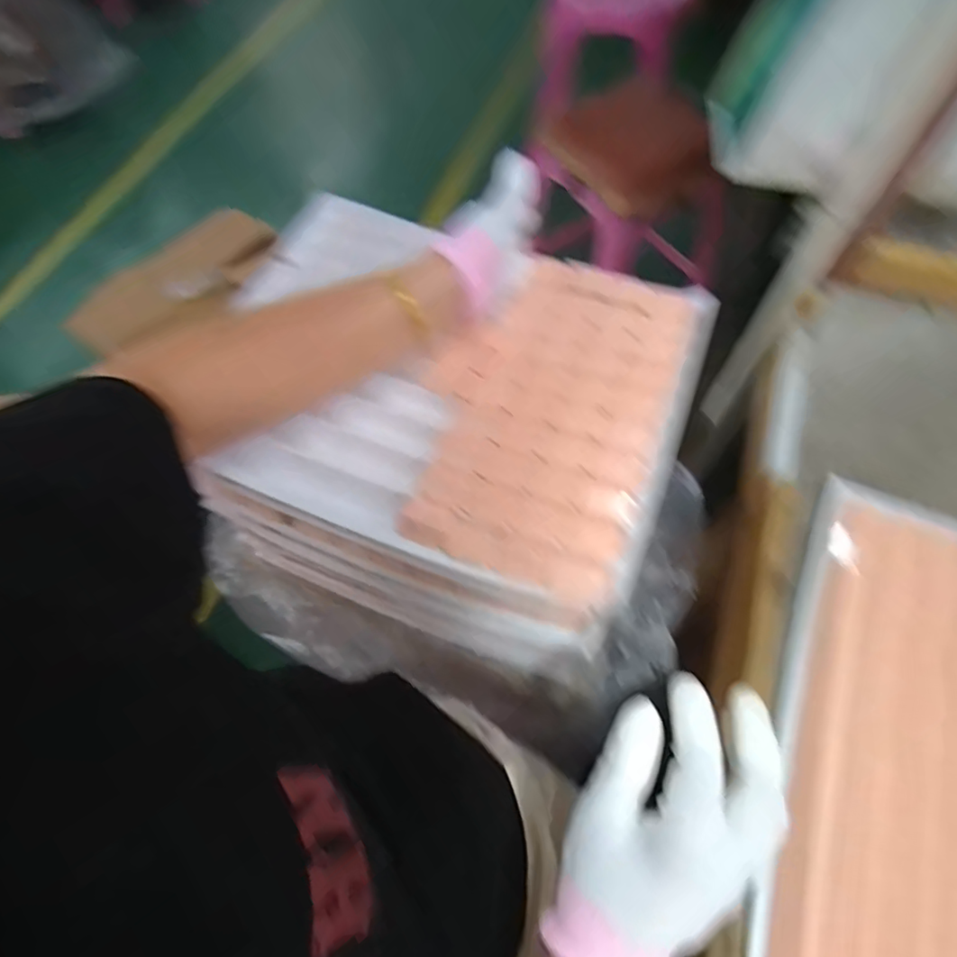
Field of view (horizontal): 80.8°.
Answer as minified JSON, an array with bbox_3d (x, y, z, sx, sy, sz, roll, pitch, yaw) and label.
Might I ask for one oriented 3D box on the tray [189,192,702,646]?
[{"bbox_3d":[-0.037,-0.086,0.477,0.395,0.040,0.304,18,64,12],"label":"tray"}]

